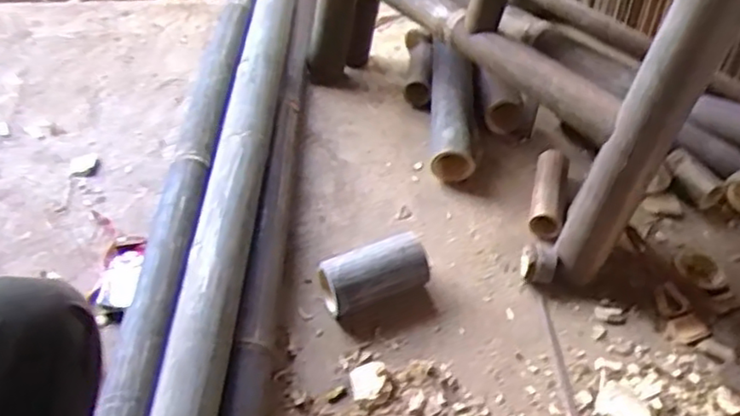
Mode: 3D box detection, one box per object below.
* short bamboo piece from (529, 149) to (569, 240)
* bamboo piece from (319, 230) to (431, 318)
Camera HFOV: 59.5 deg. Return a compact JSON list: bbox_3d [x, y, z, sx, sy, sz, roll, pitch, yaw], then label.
[{"bbox_3d":[0.283,-0.027,1.020,0.048,0.033,0.154,9,63,12],"label":"short bamboo piece"},{"bbox_3d":[0.007,0.097,0.903,0.146,0.074,0.077,-19,50,-17],"label":"bamboo piece"}]

